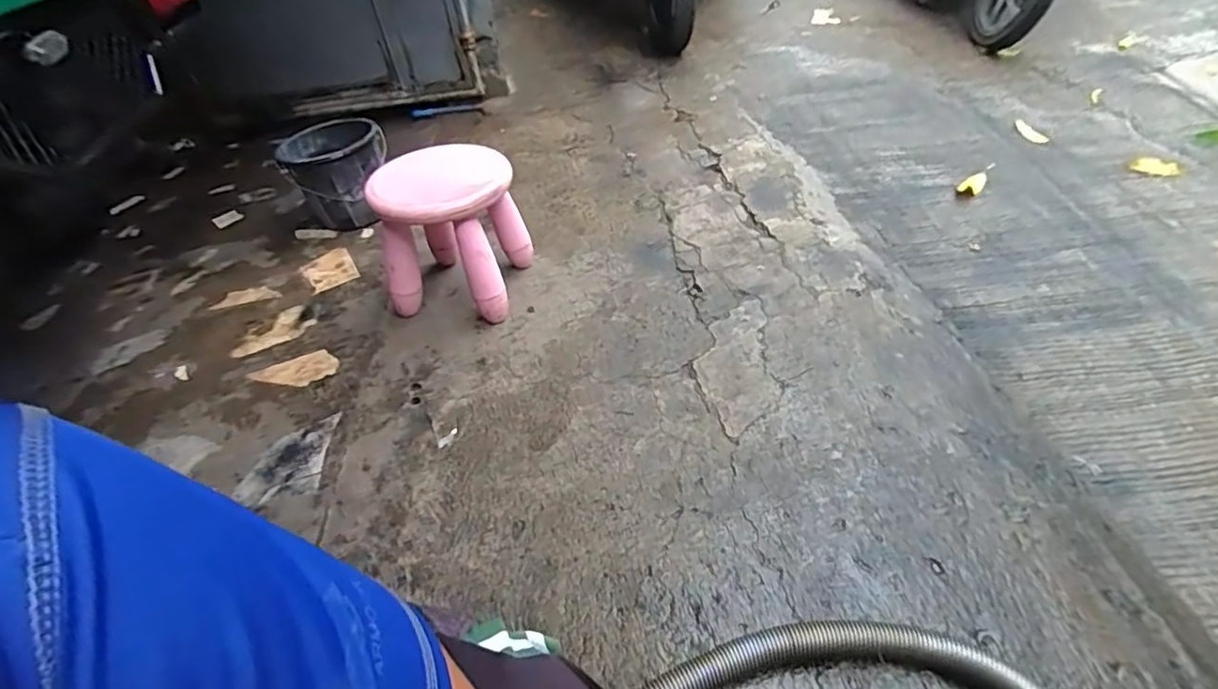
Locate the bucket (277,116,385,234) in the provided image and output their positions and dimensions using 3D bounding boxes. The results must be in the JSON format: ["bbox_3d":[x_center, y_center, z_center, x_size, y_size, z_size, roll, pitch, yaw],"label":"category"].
[{"bbox_3d":[-0.738,-0.477,1.608,0.253,0.221,0.252,0,44,0],"label":"bucket"}]

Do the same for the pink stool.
[{"bbox_3d":[-0.332,-0.240,1.251,0.264,0.290,0.241,3,43,13],"label":"pink stool"}]

